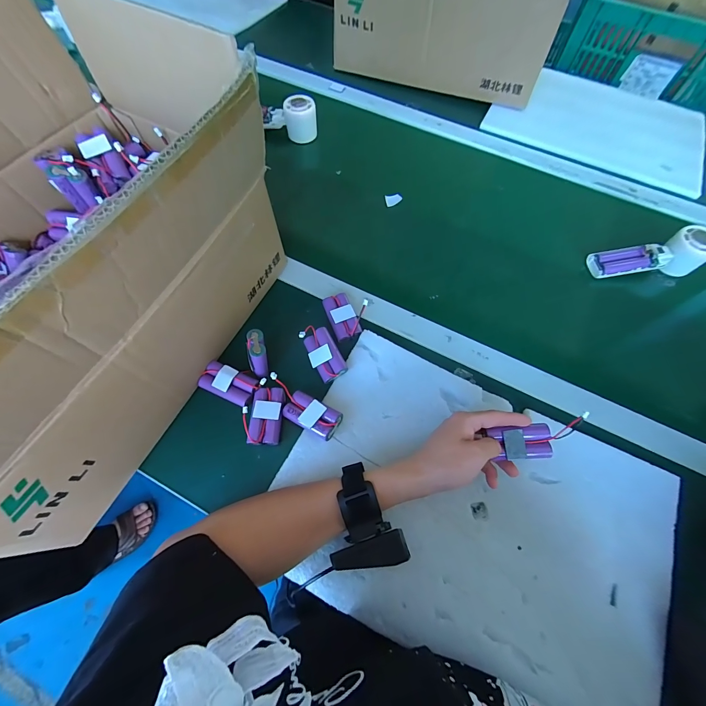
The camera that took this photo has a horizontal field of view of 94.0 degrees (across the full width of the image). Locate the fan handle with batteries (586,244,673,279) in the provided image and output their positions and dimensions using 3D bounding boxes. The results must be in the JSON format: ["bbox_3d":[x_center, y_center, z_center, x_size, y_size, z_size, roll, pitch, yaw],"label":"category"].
[{"bbox_3d":[0.425,-0.141,0.501,0.109,0.019,0.042,-8,65,10],"label":"fan handle with batteries"}]

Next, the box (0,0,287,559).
[{"bbox_3d":[-0.276,-0.071,0.314,0.276,0.255,0.414,25,67,8],"label":"box"}]

